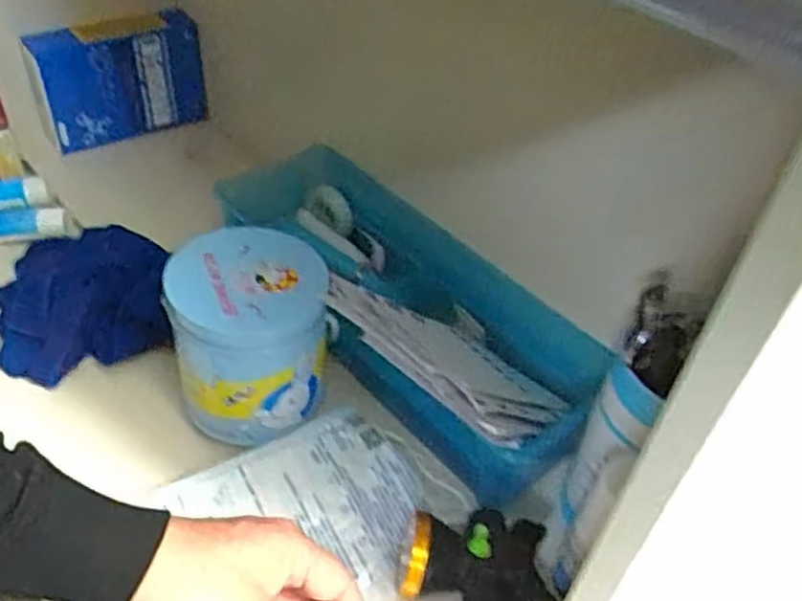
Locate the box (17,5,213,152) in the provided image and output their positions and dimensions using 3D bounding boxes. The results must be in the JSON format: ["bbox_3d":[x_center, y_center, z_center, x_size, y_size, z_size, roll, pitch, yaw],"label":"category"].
[{"bbox_3d":[-0.289,-0.226,0.761,0.168,0.124,0.048,-17,25,-22],"label":"box"}]

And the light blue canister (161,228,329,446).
[{"bbox_3d":[-0.103,0.026,0.516,0.106,0.111,0.102,2,43,-5],"label":"light blue canister"}]

